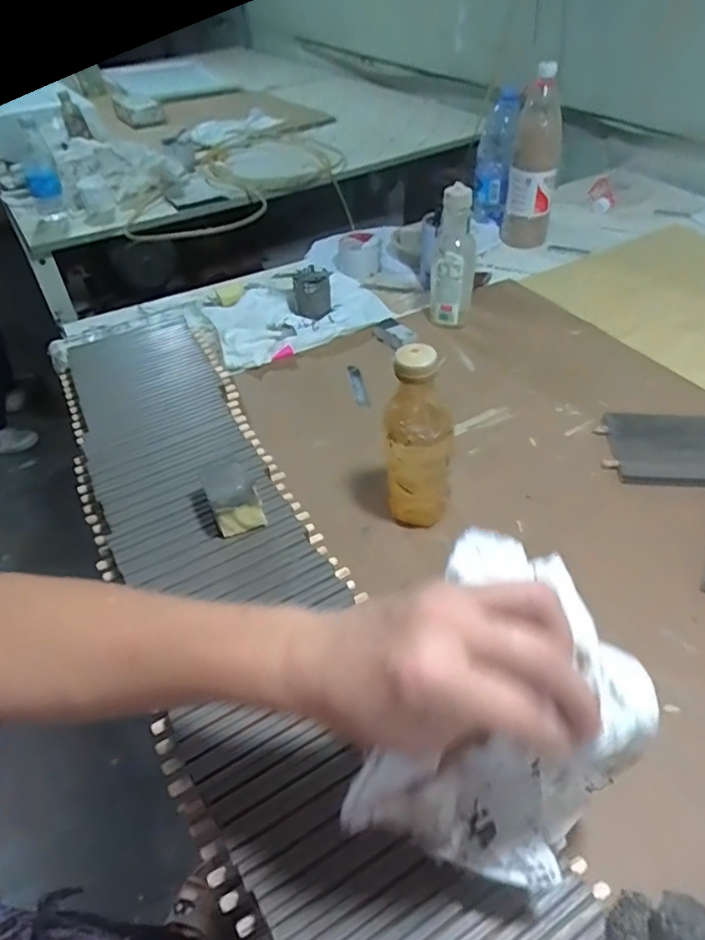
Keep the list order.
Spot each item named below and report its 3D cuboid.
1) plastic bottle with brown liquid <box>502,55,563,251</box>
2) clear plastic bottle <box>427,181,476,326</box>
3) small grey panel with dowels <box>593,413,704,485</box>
[{"bbox_3d":[0.335,-0.563,1.093,0.083,0.296,0.073,10,47,14],"label":"plastic bottle with brown liquid"},{"bbox_3d":[0.150,-0.307,0.899,0.065,0.215,0.062,5,46,9],"label":"clear plastic bottle"},{"bbox_3d":[0.393,-0.028,0.719,0.173,0.011,0.127,1,45,6],"label":"small grey panel with dowels"}]

